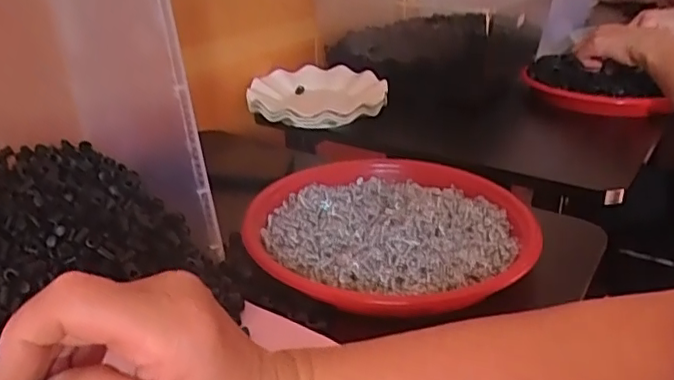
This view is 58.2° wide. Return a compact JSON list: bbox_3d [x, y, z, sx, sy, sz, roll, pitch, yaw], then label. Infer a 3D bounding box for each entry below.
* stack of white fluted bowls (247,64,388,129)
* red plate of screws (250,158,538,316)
[{"bbox_3d":[-0.024,-0.117,0.810,0.183,0.049,0.149,-1,25,0],"label":"stack of white fluted bowls"},{"bbox_3d":[0.046,0.030,0.511,0.228,0.023,0.229,6,26,14],"label":"red plate of screws"}]

